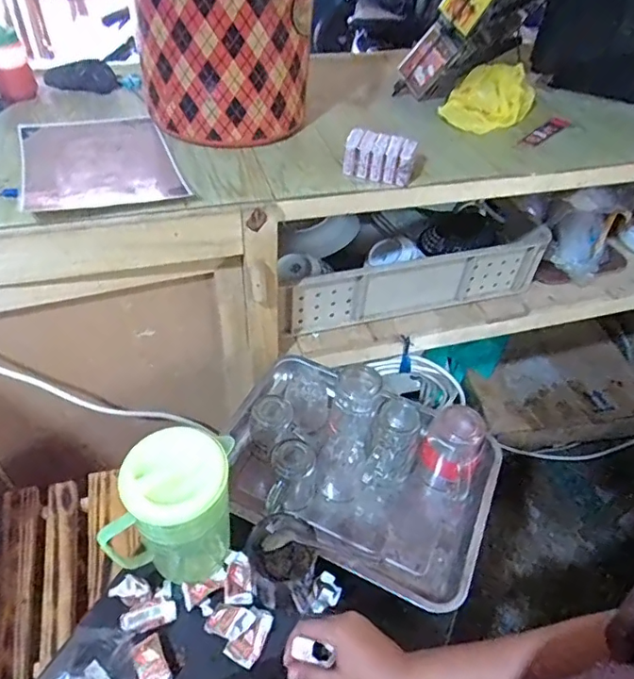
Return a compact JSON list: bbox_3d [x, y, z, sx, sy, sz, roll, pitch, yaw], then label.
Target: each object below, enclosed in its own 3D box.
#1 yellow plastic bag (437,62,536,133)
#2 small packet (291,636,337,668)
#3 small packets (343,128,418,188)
[{"bbox_3d":[0.319,-0.437,0.943,0.169,0.083,0.088,-22,53,-24],"label":"yellow plastic bag"},{"bbox_3d":[-0.006,0.303,0.512,0.040,0.006,0.017,5,45,20],"label":"small packet"},{"bbox_3d":[0.094,-0.274,0.793,0.102,0.065,0.049,16,48,9],"label":"small packets"}]

